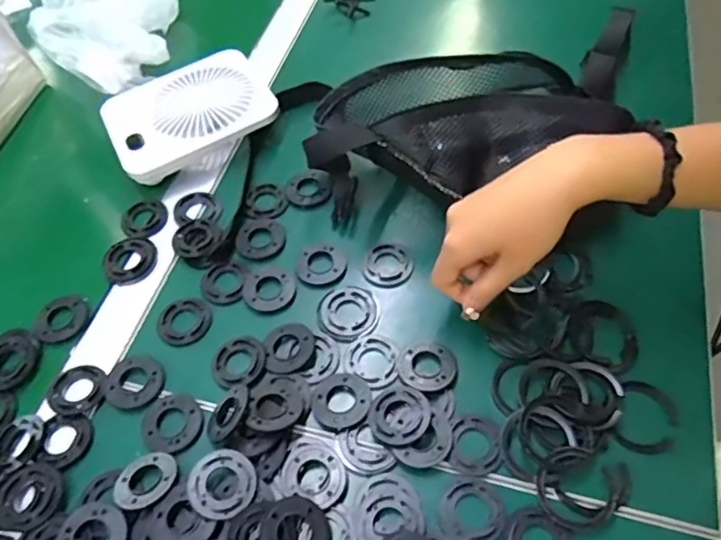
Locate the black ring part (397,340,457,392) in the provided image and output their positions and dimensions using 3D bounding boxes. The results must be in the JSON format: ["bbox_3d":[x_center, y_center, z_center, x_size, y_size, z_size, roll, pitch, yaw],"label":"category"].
[{"bbox_3d":[0.051,0.072,0.439,0.044,0.010,0.044,-2,55,3],"label":"black ring part"}]

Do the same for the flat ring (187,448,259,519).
[{"bbox_3d":[-0.093,0.144,0.388,0.044,0.004,0.044,3,59,-5],"label":"flat ring"}]

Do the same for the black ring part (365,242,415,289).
[{"bbox_3d":[0.025,-0.005,0.499,0.041,0.004,0.045,-2,55,3],"label":"black ring part"}]

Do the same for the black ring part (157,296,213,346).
[{"bbox_3d":[-0.148,0.042,0.482,0.045,0.004,0.044,-18,56,-7],"label":"black ring part"}]

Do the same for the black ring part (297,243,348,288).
[{"bbox_3d":[-0.034,-0.005,0.502,0.044,0.004,0.042,-2,55,3],"label":"black ring part"}]

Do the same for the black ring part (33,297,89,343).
[{"bbox_3d":[-0.254,0.041,0.489,0.038,0.010,0.043,26,61,21],"label":"black ring part"}]

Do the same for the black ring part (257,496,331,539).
[{"bbox_3d":[-0.043,0.171,0.372,0.046,0.008,0.044,4,65,-9],"label":"black ring part"}]

